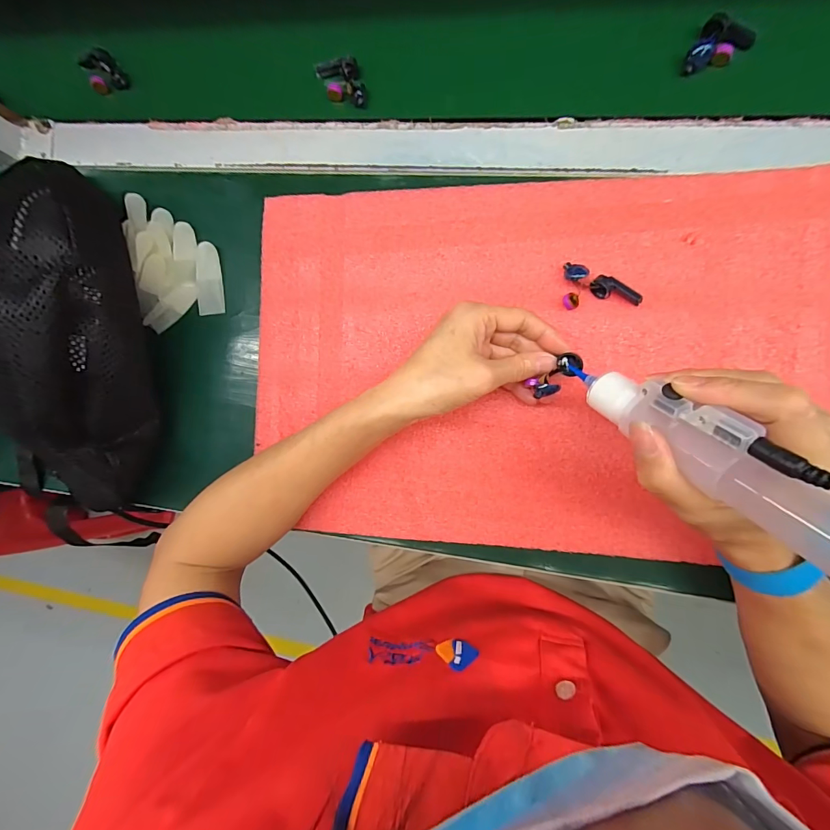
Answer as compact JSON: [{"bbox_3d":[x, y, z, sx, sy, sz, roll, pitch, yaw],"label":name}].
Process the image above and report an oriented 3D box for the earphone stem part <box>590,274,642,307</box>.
[{"bbox_3d":[0.139,-0.086,0.277,0.034,0.010,0.012,24,93,8],"label":"earphone stem part"}]

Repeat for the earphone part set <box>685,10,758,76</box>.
[{"bbox_3d":[0.212,-0.255,0.277,0.034,0.016,0.041,33,94,8],"label":"earphone part set"}]

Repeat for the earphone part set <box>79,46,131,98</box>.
[{"bbox_3d":[-0.275,-0.301,0.352,0.030,0.016,0.039,-42,83,6],"label":"earphone part set"}]

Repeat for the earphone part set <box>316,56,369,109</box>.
[{"bbox_3d":[-0.058,-0.264,0.319,0.032,0.011,0.039,-17,87,8],"label":"earphone part set"}]

